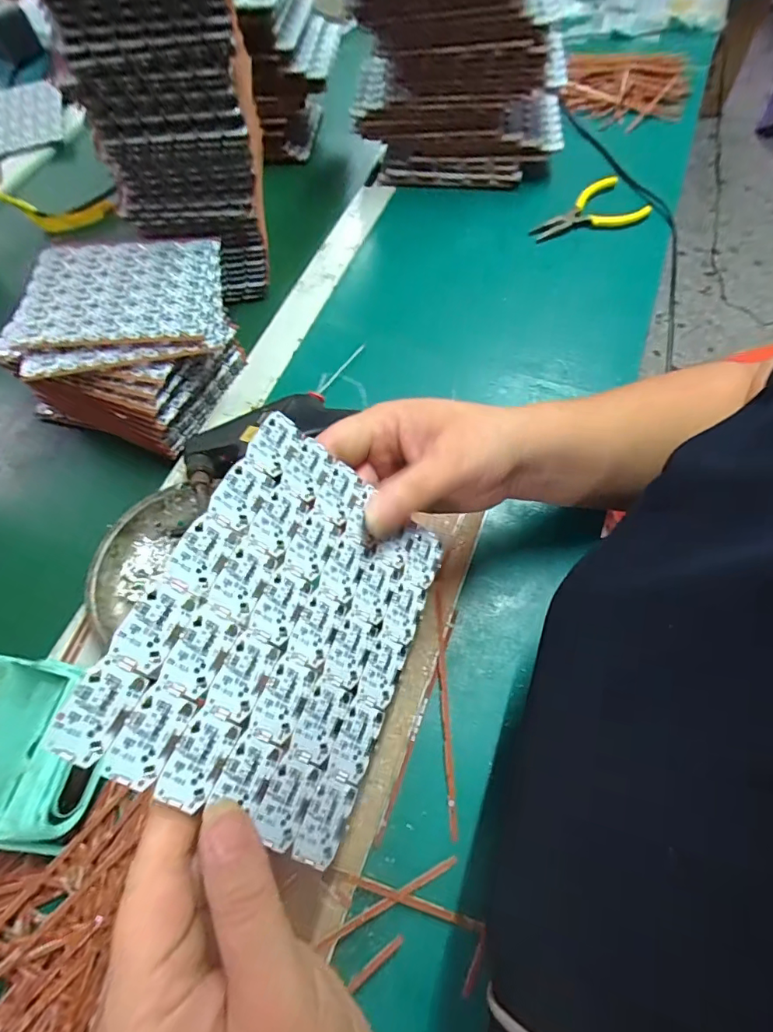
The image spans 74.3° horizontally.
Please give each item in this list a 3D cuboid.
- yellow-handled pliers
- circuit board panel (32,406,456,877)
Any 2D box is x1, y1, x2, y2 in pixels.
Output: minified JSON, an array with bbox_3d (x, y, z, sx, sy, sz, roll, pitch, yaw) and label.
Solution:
[{"bbox_3d":[0.211,-0.315,0.538,0.123,0.020,0.066,-29,65,-12],"label":"yellow-handled pliers"},{"bbox_3d":[-0.035,0.040,0.204,0.104,0.004,0.143,38,54,-20],"label":"circuit board panel"}]

